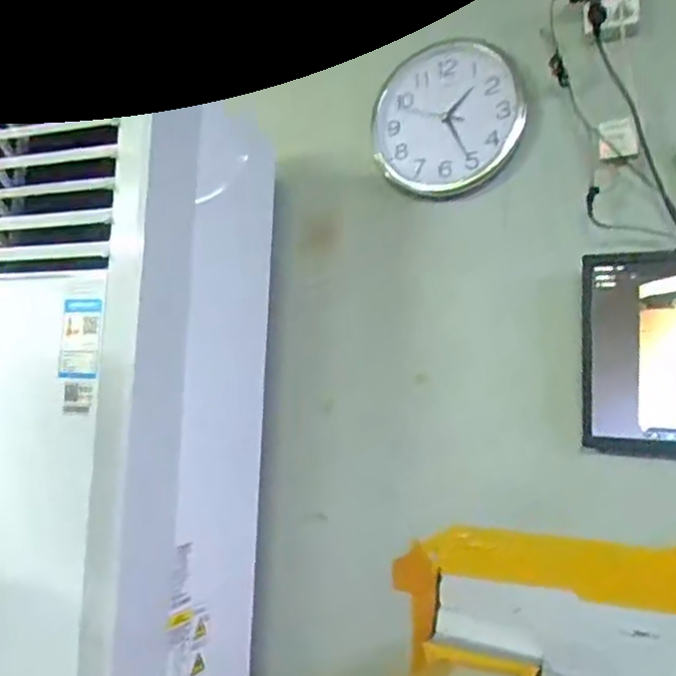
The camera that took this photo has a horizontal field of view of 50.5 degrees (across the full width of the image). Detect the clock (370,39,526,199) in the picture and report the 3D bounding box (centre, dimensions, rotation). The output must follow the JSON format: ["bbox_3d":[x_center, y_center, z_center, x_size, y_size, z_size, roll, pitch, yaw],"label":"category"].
[{"bbox_3d":[0.210,-0.421,1.381,0.292,0.283,0.044,0,-7,27],"label":"clock"}]

